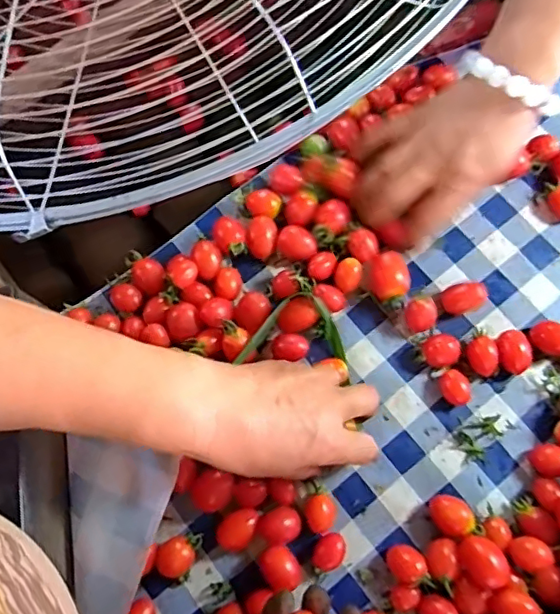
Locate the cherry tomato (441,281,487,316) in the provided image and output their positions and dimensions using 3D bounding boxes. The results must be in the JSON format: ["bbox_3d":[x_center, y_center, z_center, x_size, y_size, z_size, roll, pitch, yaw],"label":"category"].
[{"bbox_3d":[0.146,-0.006,0.451,0.032,0.020,0.023,-19,77,-5],"label":"cherry tomato"}]

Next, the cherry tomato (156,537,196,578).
[{"bbox_3d":[-0.074,0.179,0.404,0.026,0.018,0.025,0,76,0],"label":"cherry tomato"}]

